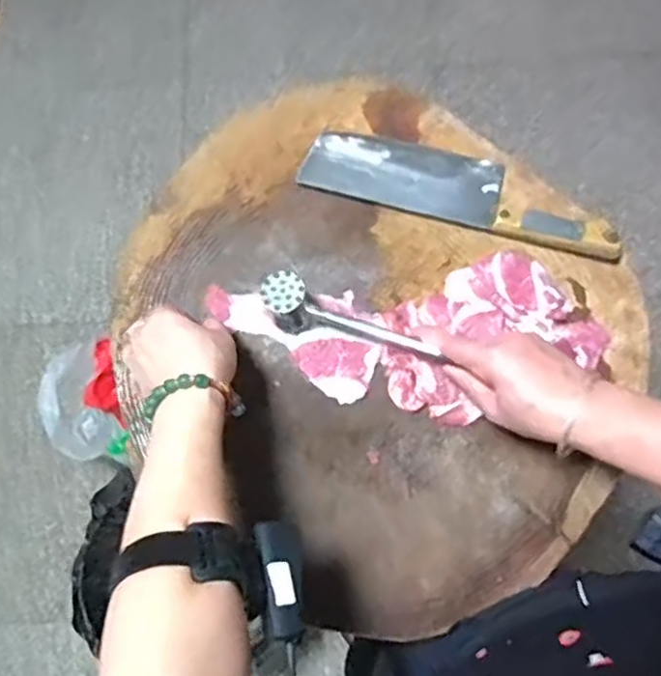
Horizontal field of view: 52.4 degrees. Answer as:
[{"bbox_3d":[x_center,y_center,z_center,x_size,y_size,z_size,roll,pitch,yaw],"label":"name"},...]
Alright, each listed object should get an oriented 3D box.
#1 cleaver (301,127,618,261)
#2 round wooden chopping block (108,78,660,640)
[{"bbox_3d":[0.119,-0.139,0.619,0.287,0.020,0.072,16,69,10],"label":"cleaver"},{"bbox_3d":[0.037,-0.015,0.589,0.463,0.050,0.406,39,77,8],"label":"round wooden chopping block"}]

